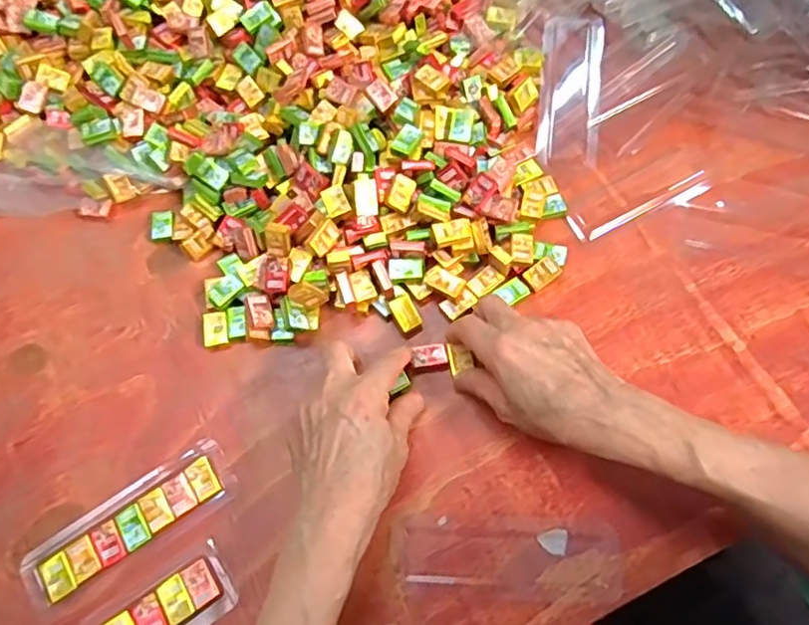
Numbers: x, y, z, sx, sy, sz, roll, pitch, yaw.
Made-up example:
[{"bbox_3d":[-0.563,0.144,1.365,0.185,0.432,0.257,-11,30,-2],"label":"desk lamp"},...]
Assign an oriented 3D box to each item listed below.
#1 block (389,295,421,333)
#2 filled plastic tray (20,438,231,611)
[{"bbox_3d":[0.001,0.000,0.434,0.016,0.010,0.025,-29,86,-10],"label":"block"},{"bbox_3d":[-0.177,0.135,0.387,0.134,0.009,0.040,-33,69,-11],"label":"filled plastic tray"}]

